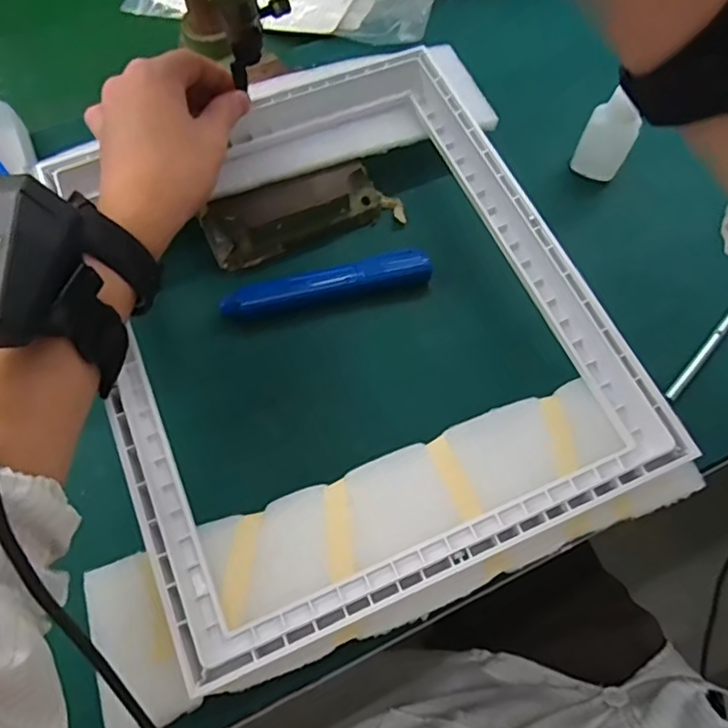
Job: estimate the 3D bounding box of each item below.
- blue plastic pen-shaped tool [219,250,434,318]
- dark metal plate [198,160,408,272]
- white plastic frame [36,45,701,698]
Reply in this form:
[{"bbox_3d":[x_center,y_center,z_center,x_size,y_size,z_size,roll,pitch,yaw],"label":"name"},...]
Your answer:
[{"bbox_3d":[-0.025,-0.056,0.412,0.142,0.022,0.021,-12,67,-5],"label":"blue plastic pen-shaped tool"},{"bbox_3d":[-0.043,-0.110,0.428,0.138,0.033,0.045,-18,68,-8],"label":"dark metal plate"},{"bbox_3d":[-0.019,-0.041,0.353,0.270,0.028,0.337,-22,68,-10],"label":"white plastic frame"}]

